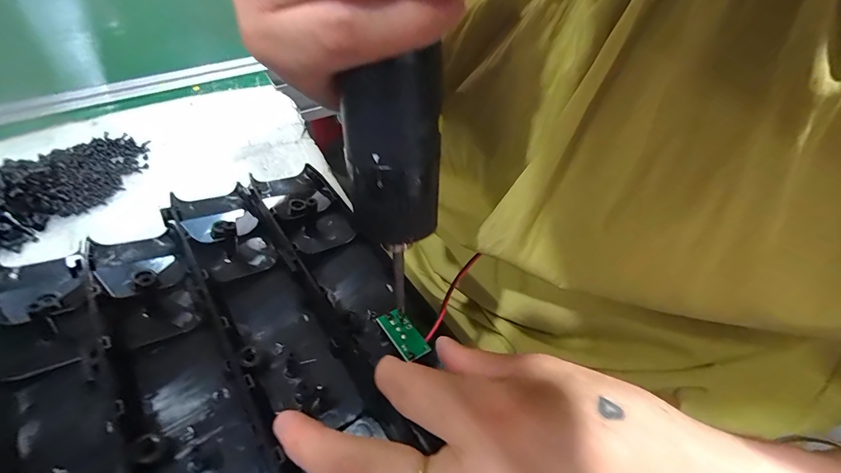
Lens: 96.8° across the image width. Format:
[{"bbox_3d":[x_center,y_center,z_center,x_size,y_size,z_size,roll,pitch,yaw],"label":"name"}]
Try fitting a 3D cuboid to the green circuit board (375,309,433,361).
[{"bbox_3d":[-0.009,0.050,0.195,0.015,0.004,0.030,-30,57,-24],"label":"green circuit board"}]

